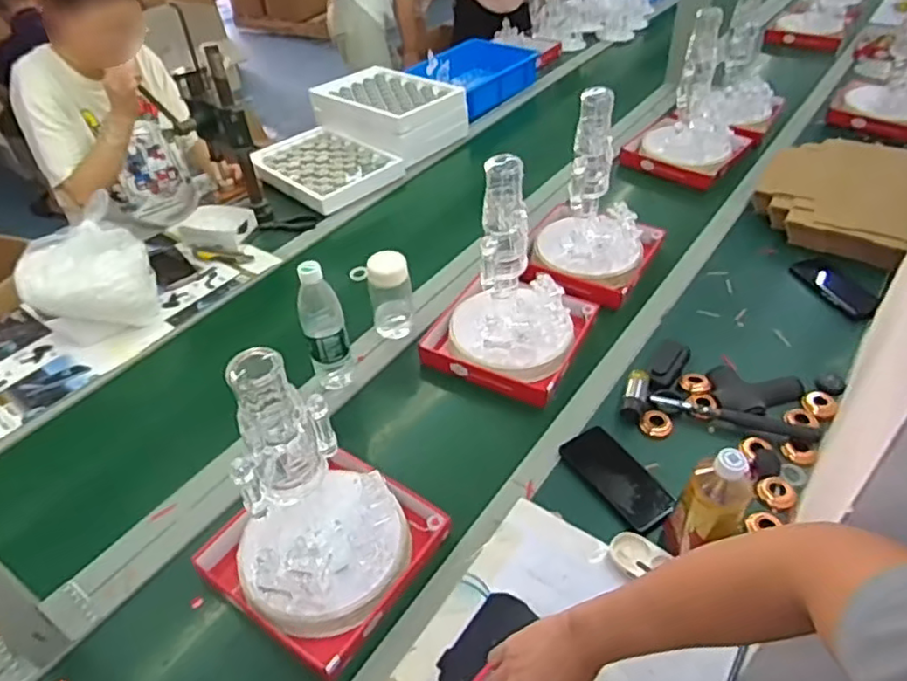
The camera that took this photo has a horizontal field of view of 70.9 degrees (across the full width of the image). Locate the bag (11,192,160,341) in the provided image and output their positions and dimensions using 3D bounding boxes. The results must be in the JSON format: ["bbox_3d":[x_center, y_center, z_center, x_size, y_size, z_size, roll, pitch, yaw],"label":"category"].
[{"bbox_3d":[-0.654,-0.102,1.153,0.212,0.188,0.162,-30,48,-25],"label":"bag"}]

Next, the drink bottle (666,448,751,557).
[{"bbox_3d":[0.294,0.191,0.725,0.071,0.172,0.061,1,42,6],"label":"drink bottle"}]

